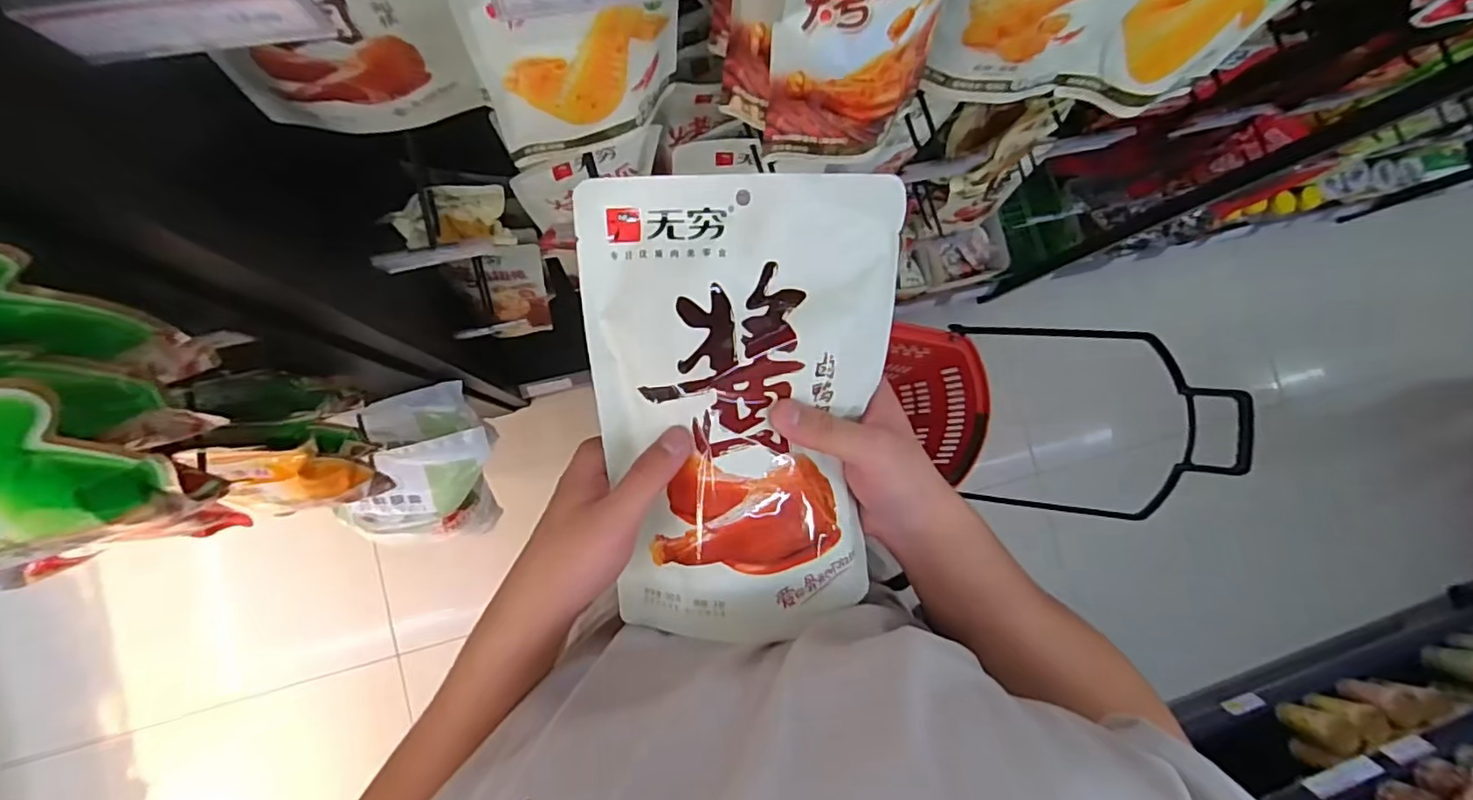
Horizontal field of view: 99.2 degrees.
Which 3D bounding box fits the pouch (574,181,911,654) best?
[{"bbox_3d":[0.005,0.008,0.347,0.164,0.031,0.249,-2,98,0],"label":"pouch"}]

